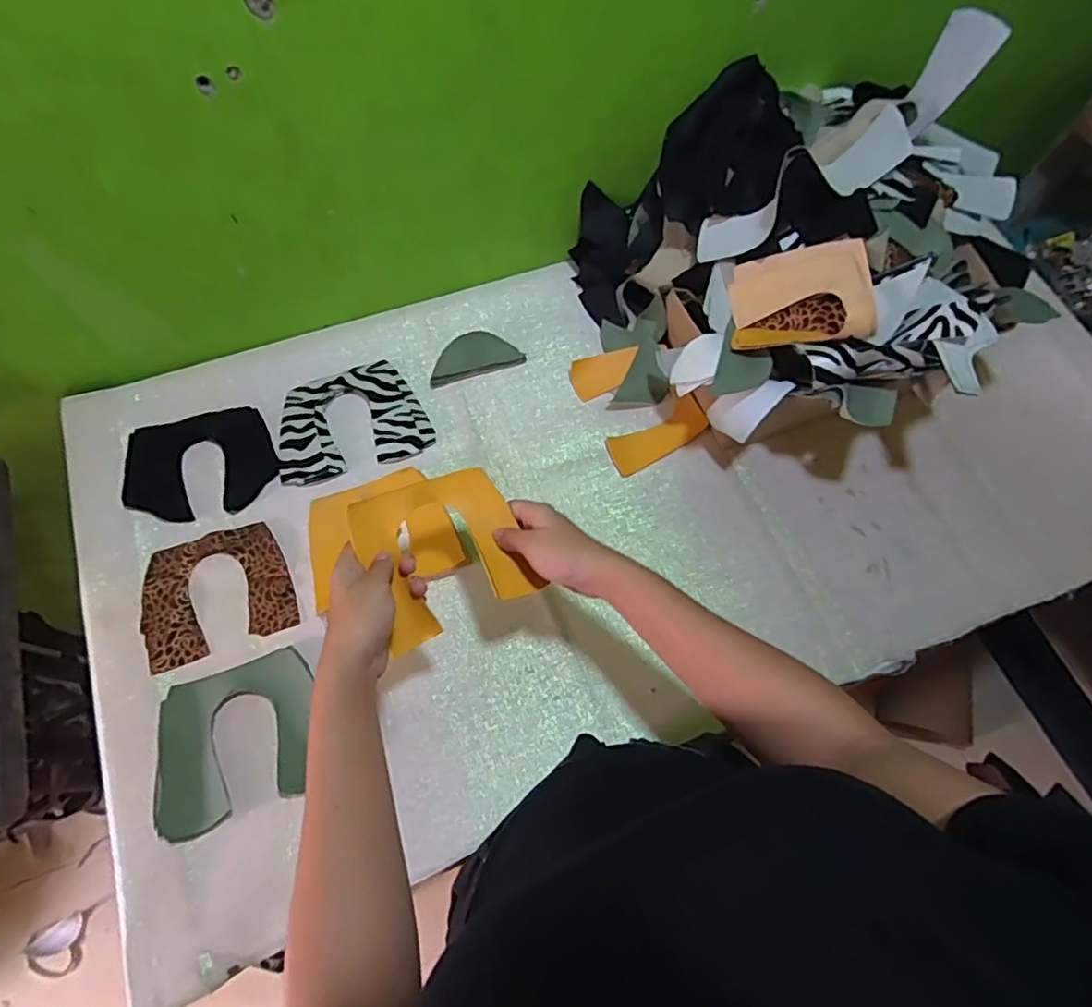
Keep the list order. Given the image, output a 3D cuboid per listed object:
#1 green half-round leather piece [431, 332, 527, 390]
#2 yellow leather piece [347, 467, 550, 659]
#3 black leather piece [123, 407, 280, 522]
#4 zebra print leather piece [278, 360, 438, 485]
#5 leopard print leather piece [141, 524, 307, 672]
[{"bbox_3d":[-0.088,-0.177,0.717,0.111,0.013,0.051,-19,70,-10],"label":"green half-round leather piece"},{"bbox_3d":[-0.085,0.039,0.498,0.125,0.045,0.119,-23,71,-11],"label":"yellow leather piece"},{"bbox_3d":[-0.373,-0.044,0.650,0.151,0.010,0.120,-12,69,-7],"label":"black leather piece"},{"bbox_3d":[-0.222,-0.091,0.677,0.164,0.010,0.126,-21,71,-11],"label":"zebra print leather piece"},{"bbox_3d":[-0.331,0.088,0.602,0.137,0.007,0.120,-19,72,-14],"label":"leopard print leather piece"}]

